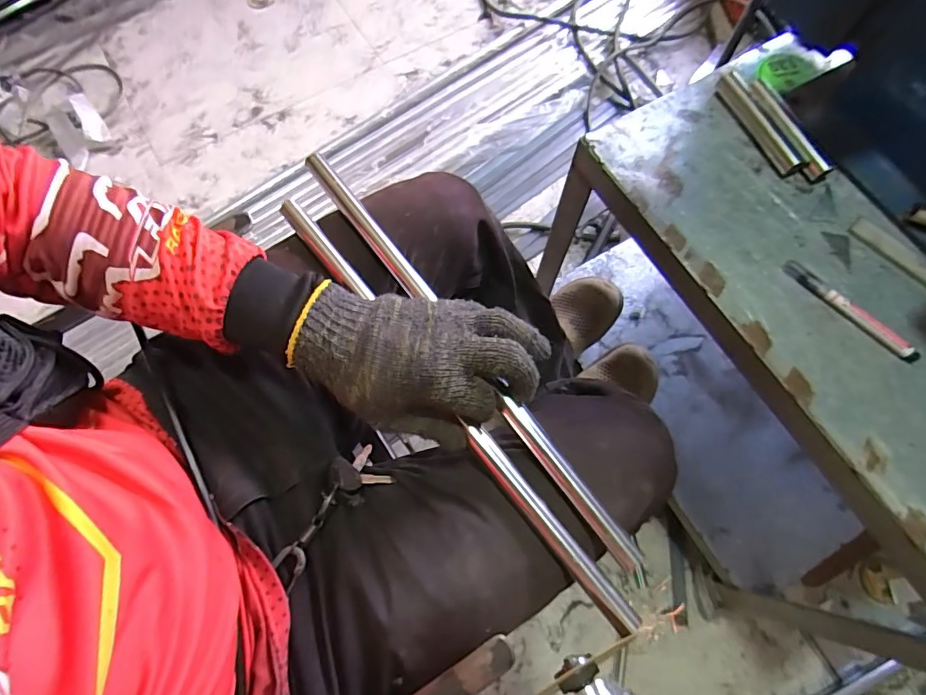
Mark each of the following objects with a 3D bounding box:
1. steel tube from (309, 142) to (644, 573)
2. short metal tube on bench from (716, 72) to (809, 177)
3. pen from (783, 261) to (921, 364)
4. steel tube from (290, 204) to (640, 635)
[{"bbox_3d":[-0.008,-0.010,0.397,0.017,0.018,0.427,-36,75,-10],"label":"steel tube"},{"bbox_3d":[0.315,-0.238,0.521,0.027,0.018,0.129,-27,73,-8],"label":"short metal tube on bench"},{"bbox_3d":[0.362,-0.035,0.456,0.013,0.011,0.135,-43,76,-12],"label":"pen"},{"bbox_3d":[-0.019,0.034,0.383,0.018,0.015,0.421,-38,76,-11],"label":"steel tube"}]

